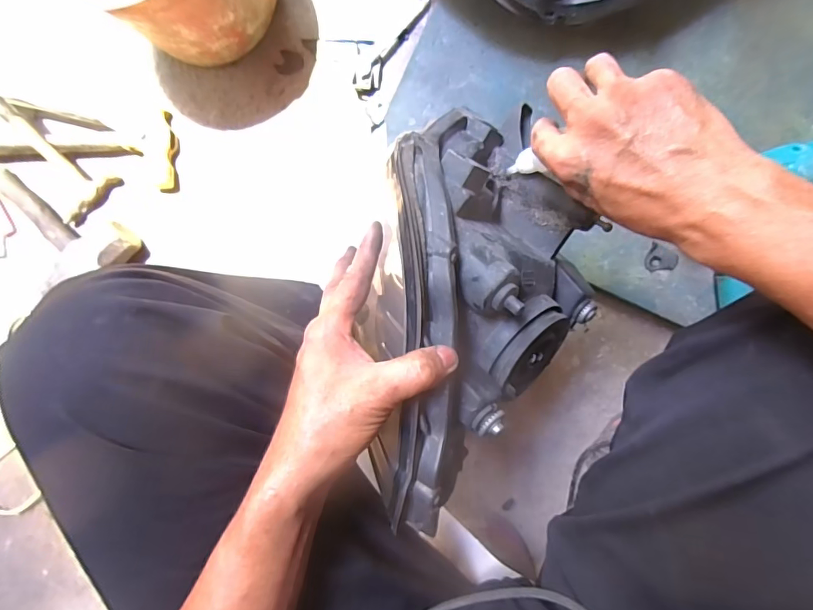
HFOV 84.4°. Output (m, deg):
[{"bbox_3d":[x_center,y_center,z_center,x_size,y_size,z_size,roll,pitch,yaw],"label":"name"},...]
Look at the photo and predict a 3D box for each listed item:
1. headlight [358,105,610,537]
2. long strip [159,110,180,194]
[{"bbox_3d":[0.069,-0.008,0.335,0.159,0.161,0.285,4,94,7],"label":"headlight"},{"bbox_3d":[-0.365,-0.234,0.691,0.026,0.010,0.121,7,94,5],"label":"long strip"}]

